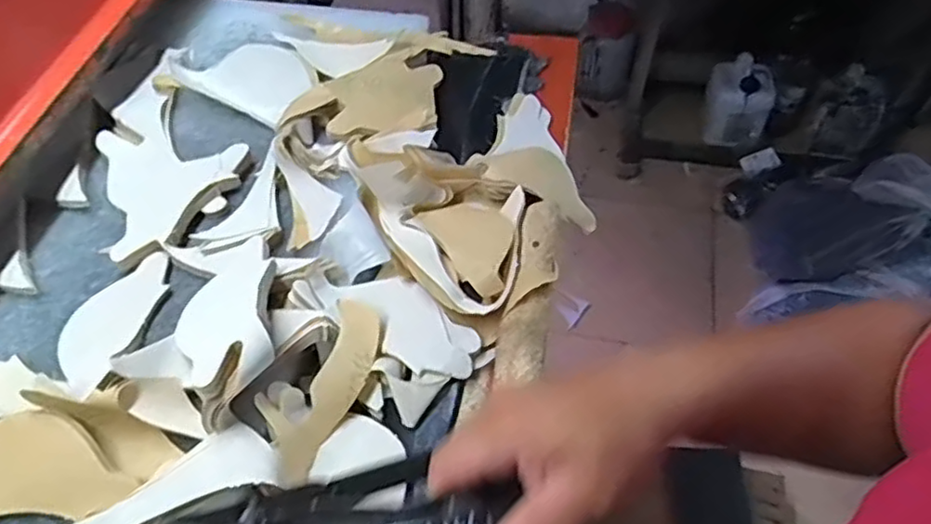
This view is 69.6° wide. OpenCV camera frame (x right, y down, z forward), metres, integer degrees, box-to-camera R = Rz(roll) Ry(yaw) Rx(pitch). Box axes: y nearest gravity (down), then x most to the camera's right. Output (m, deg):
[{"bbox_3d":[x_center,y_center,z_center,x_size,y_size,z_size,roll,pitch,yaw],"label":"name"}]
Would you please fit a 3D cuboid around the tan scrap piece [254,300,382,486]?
[{"bbox_3d":[-0.119,0.098,0.547,0.062,0.012,0.156,33,59,-8],"label":"tan scrap piece"}]

